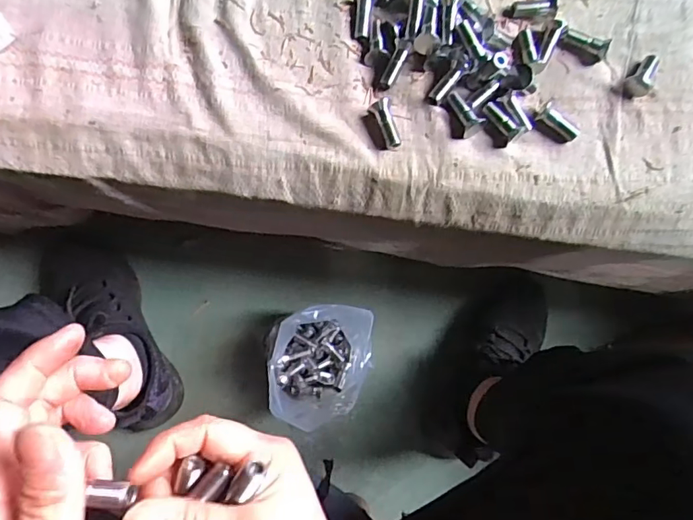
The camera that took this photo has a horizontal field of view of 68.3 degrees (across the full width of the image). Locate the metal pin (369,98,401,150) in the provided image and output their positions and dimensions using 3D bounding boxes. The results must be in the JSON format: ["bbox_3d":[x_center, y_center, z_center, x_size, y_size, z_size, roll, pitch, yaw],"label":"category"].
[{"bbox_3d":[0.030,-0.102,0.384,0.017,0.012,0.038,-14,83,-8],"label":"metal pin"}]

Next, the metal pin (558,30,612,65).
[{"bbox_3d":[0.193,-0.173,0.415,0.037,0.016,0.017,23,80,0],"label":"metal pin"}]

